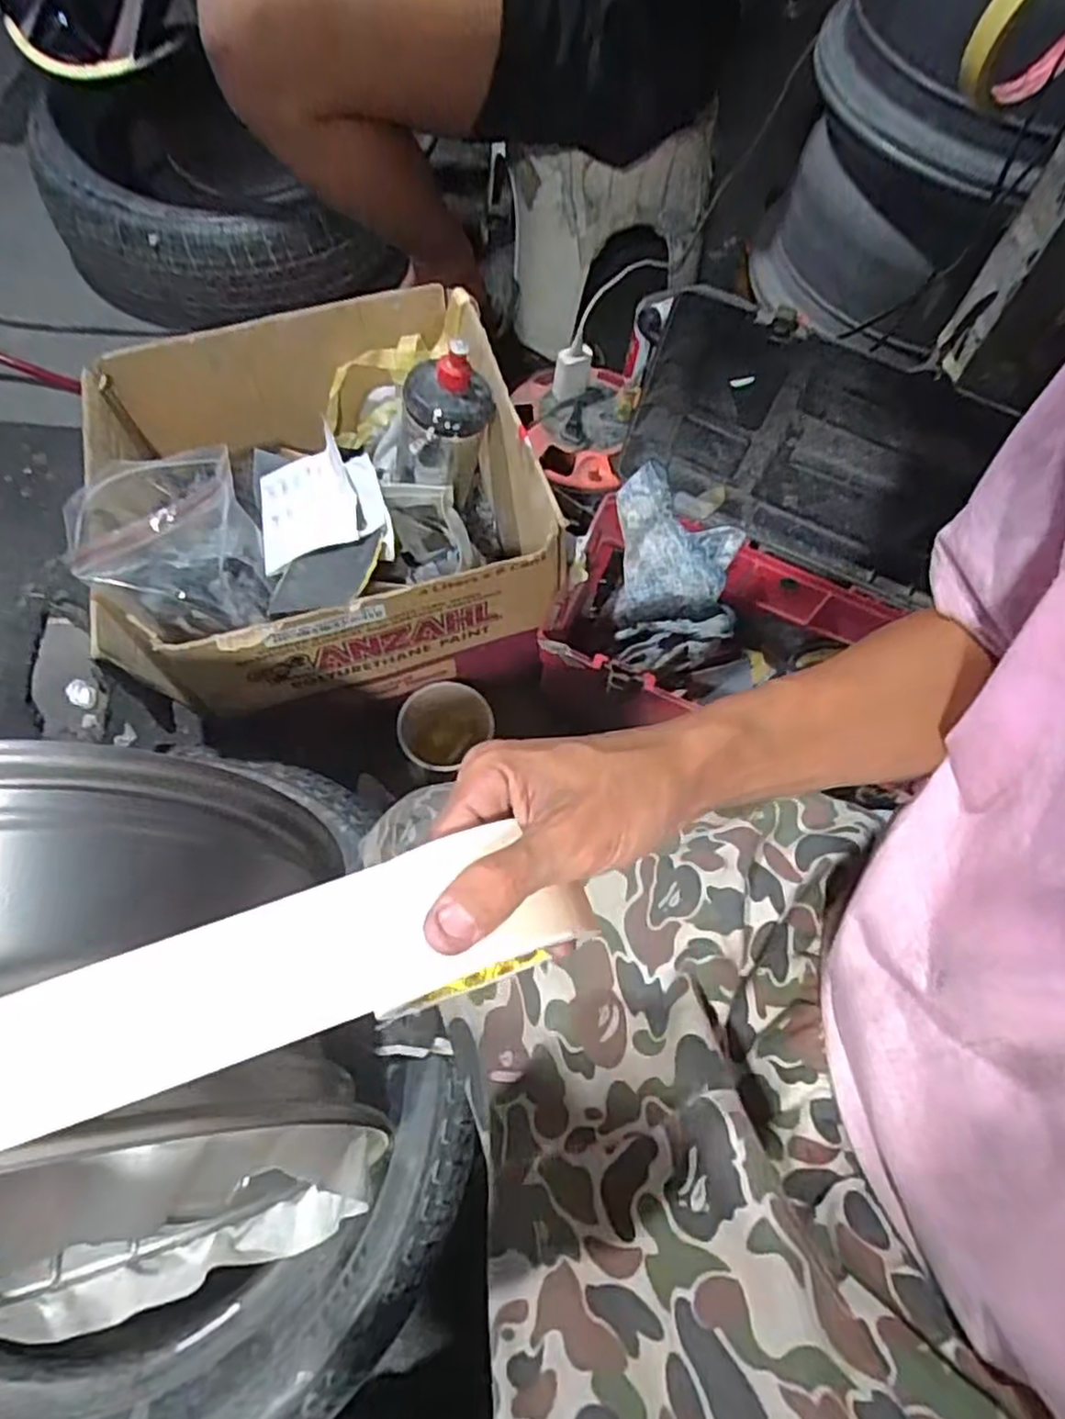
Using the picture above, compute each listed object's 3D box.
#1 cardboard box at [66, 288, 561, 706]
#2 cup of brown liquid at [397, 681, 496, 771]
[{"bbox_3d":[-0.198,-0.190,0.705,0.377,0.203,0.332,-16,67,-9],"label":"cardboard box"},{"bbox_3d":[-0.091,0.032,0.774,0.091,0.118,0.097,1,65,-2],"label":"cup of brown liquid"}]

